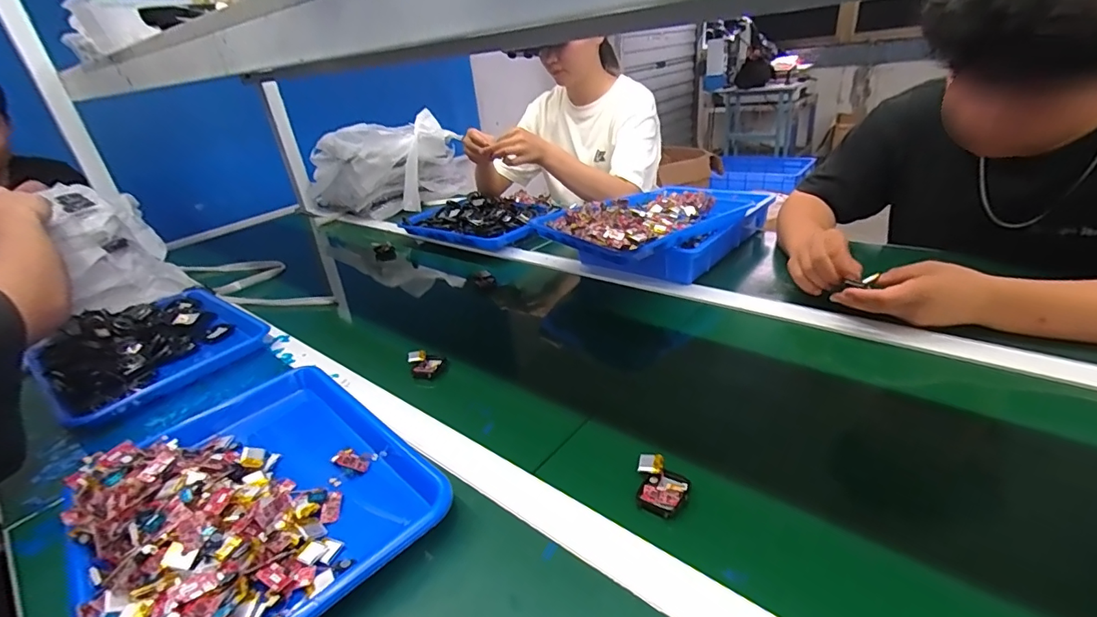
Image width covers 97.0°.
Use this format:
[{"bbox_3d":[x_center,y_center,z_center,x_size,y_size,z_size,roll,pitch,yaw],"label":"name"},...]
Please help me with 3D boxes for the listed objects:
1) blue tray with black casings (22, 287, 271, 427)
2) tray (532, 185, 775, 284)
[{"bbox_3d":[-0.591,0.051,0.725,0.304,0.052,0.266,18,37,39],"label":"blue tray with black casings"},{"bbox_3d":[0.216,-0.160,0.888,0.441,0.092,0.256,-29,35,-34],"label":"tray"}]

